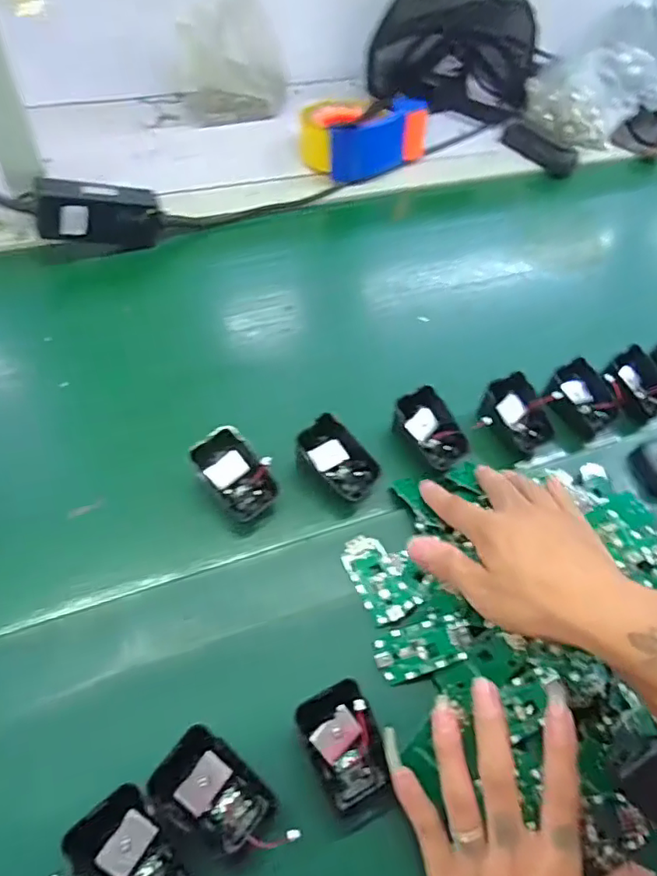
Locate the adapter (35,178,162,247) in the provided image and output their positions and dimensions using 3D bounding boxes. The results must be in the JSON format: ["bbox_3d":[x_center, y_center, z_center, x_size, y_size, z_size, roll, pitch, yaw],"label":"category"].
[{"bbox_3d":[-0.228,-0.224,0.572,0.113,0.054,0.029,-7,52,-36],"label":"adapter"}]

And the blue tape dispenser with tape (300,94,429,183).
[{"bbox_3d":[0.041,-0.382,0.716,0.150,0.062,0.100,-28,61,-23],"label":"blue tape dispenser with tape"}]

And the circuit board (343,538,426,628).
[{"bbox_3d":[0.039,0.100,0.416,0.043,0.011,0.064,-28,61,-10],"label":"circuit board"}]

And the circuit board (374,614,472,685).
[{"bbox_3d":[0.064,0.142,0.386,0.064,0.004,0.032,-22,66,5],"label":"circuit board"}]

